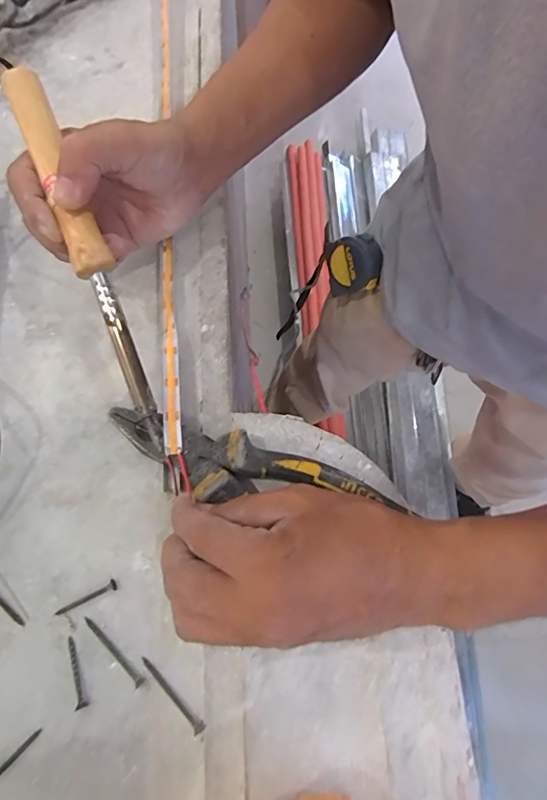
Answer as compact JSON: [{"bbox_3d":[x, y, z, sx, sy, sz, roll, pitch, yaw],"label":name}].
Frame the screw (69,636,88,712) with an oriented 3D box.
[{"bbox_3d":[-0.108,0.148,0.250,0.005,0.004,0.035,-18,72,-7],"label":"screw"}]

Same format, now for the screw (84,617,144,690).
[{"bbox_3d":[-0.089,0.139,0.255,0.047,0.004,0.005,41,75,12],"label":"screw"}]

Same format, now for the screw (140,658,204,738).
[{"bbox_3d":[-0.055,0.159,0.249,0.006,0.004,0.048,-41,77,-14],"label":"screw"}]

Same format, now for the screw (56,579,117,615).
[{"bbox_3d":[-0.108,0.114,0.264,0.036,0.004,0.006,-26,74,-10],"label":"screw"}]

